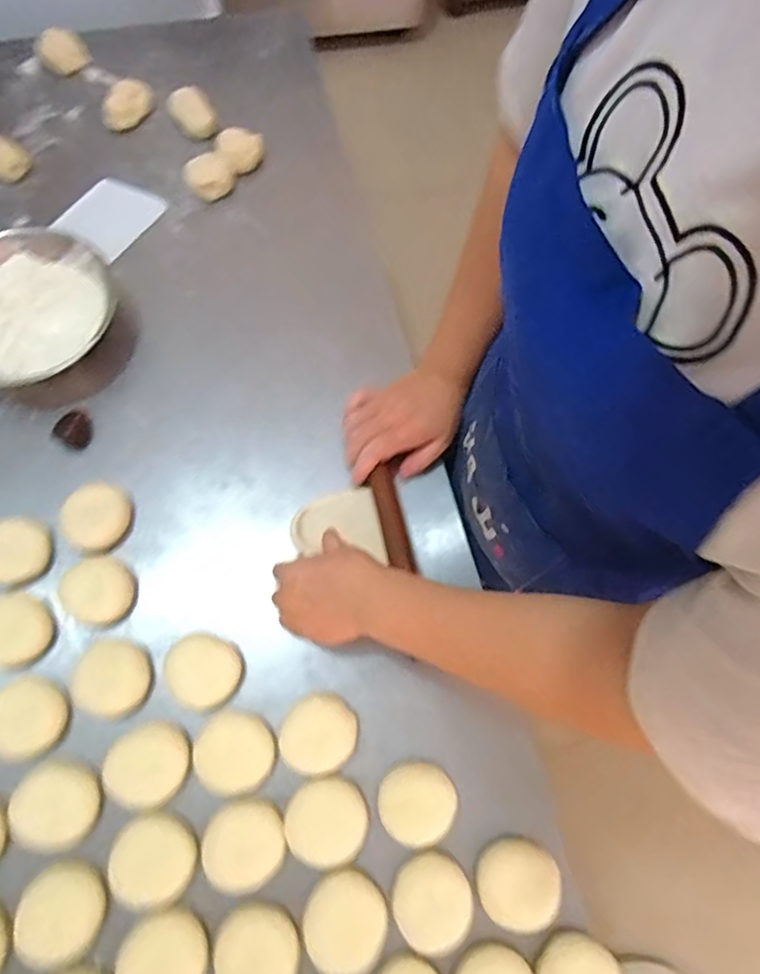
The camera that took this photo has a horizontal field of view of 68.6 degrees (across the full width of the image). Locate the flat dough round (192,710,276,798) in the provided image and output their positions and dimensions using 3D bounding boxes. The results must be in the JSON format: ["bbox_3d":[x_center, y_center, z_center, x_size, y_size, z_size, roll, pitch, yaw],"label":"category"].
[{"bbox_3d":[-0.129,0.235,0.492,0.067,0.010,0.066,1,71,-3],"label":"flat dough round"}]

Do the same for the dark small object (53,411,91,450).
[{"bbox_3d":[-0.324,-0.061,0.594,0.040,0.015,0.037,1,71,-3],"label":"dark small object"}]

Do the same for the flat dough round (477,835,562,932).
[{"bbox_3d":[0.116,0.335,0.472,0.063,0.025,0.061,1,71,-3],"label":"flat dough round"}]

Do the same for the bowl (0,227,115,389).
[{"bbox_3d":[-0.380,-0.188,0.603,0.179,0.050,0.184,1,71,-3],"label":"bowl"}]

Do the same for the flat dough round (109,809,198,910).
[{"bbox_3d":[-0.189,0.310,0.457,0.064,0.007,0.069,1,71,-3],"label":"flat dough round"}]

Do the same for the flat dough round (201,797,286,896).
[{"bbox_3d":[-0.115,0.301,0.468,0.066,0.021,0.062,1,71,-3],"label":"flat dough round"}]

